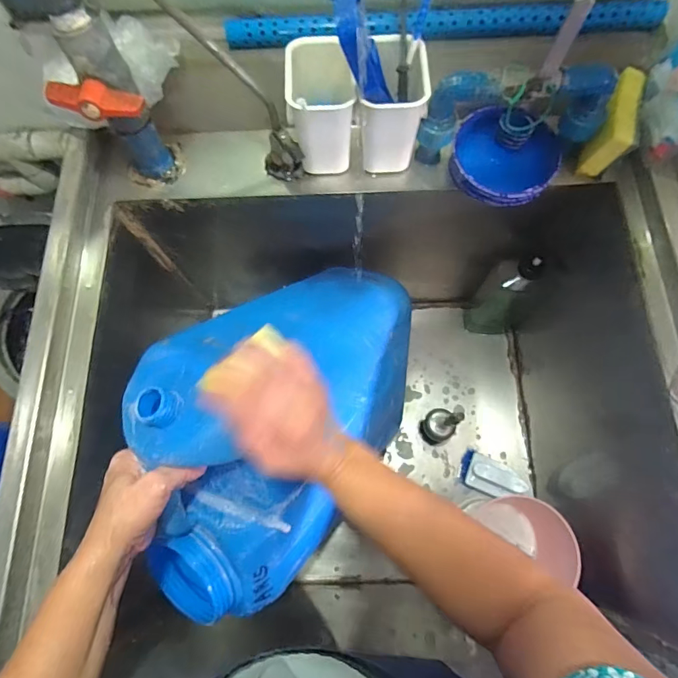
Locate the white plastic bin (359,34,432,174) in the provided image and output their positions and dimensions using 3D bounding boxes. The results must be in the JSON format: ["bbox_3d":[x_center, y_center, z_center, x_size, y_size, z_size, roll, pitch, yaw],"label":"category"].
[{"bbox_3d":[0.058,-0.252,0.477,0.071,0.109,0.080,5,73,4],"label":"white plastic bin"}]

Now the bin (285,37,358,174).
[{"bbox_3d":[-0.018,-0.251,0.479,0.074,0.106,0.090,-2,73,2],"label":"bin"}]

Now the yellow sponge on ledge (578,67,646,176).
[{"bbox_3d":[0.312,-0.243,0.487,0.035,0.060,0.094,25,75,9],"label":"yellow sponge on ledge"}]

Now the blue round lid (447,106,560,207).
[{"bbox_3d":[0.196,-0.208,0.511,0.125,0.048,0.112,6,73,4],"label":"blue round lid"}]

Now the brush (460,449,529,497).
[{"bbox_3d":[0.265,0.238,0.741,0.099,0.066,0.060,27,76,10],"label":"brush"}]

